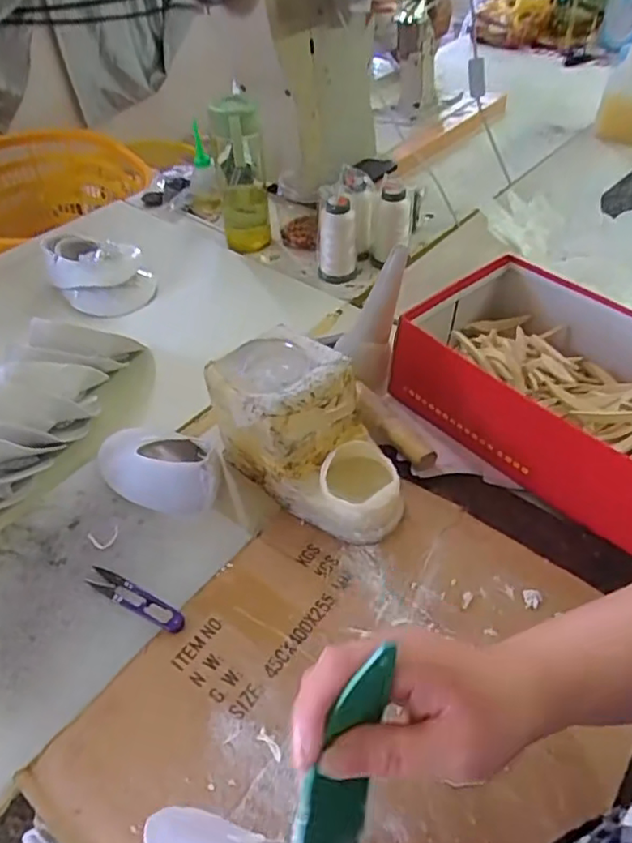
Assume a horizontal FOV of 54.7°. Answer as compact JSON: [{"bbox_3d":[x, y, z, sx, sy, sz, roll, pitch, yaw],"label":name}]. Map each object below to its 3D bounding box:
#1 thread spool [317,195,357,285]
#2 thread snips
[{"bbox_3d":[0.030,-0.264,0.886,0.059,0.108,0.047,7,47,9],"label":"thread spool"},{"bbox_3d":[-0.154,0.152,0.523,0.100,0.004,0.019,21,52,20],"label":"thread snips"}]

